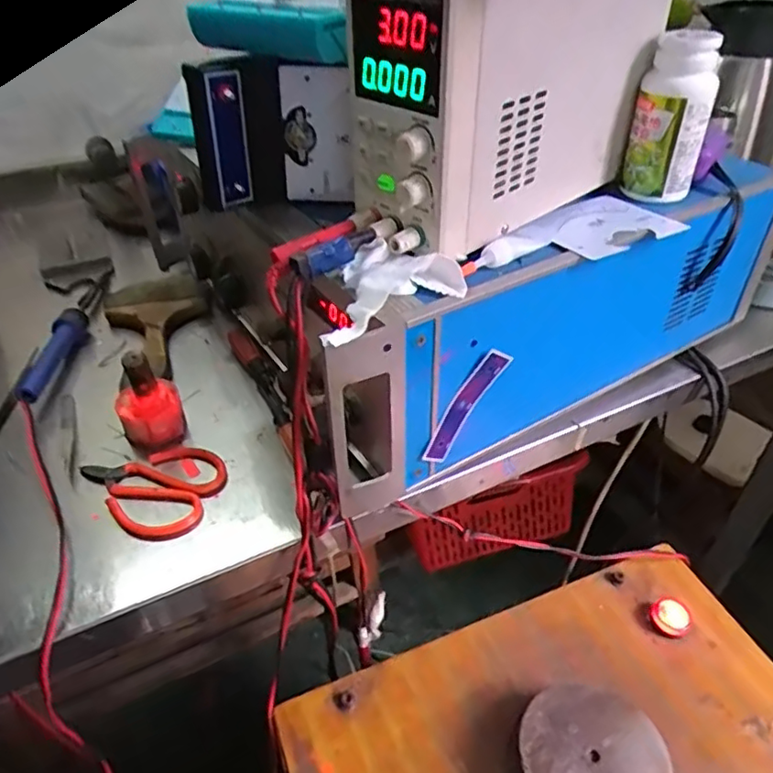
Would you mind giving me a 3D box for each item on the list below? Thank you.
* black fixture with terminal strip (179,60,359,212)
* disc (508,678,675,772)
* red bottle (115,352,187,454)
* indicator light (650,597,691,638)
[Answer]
[{"bbox_3d":[-0.079,-0.178,0.431,0.119,0.098,0.037,-4,40,-4],"label":"black fixture with terminal strip"},{"bbox_3d":[0.130,0.245,0.383,0.088,0.039,0.088,-1,40,0],"label":"disc"},{"bbox_3d":[-0.184,0.002,0.451,0.045,0.077,0.052,-22,44,-23],"label":"red bottle"},{"bbox_3d":[0.227,0.183,0.478,0.029,0.013,0.030,-1,40,0],"label":"indicator light"}]

